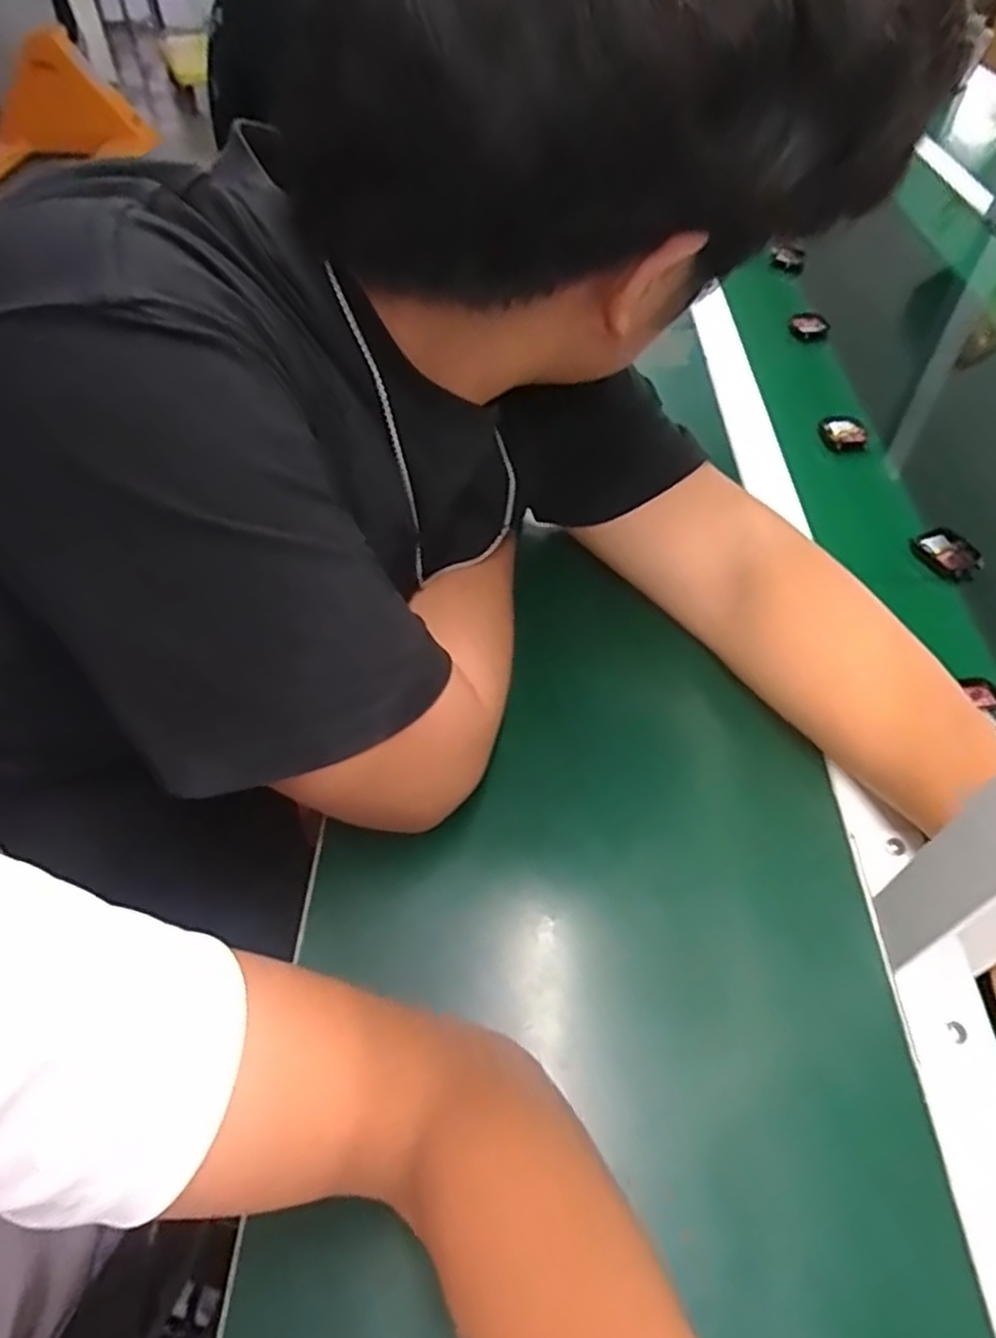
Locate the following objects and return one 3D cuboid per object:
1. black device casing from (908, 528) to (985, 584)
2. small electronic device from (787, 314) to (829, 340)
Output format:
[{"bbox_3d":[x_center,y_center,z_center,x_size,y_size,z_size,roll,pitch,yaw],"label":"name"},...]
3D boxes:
[{"bbox_3d":[0.350,-0.090,0.566,0.035,0.013,0.048,-21,54,-17],"label":"black device casing"},{"bbox_3d":[0.337,-0.371,0.792,0.042,0.023,0.017,10,52,7],"label":"small electronic device"}]

